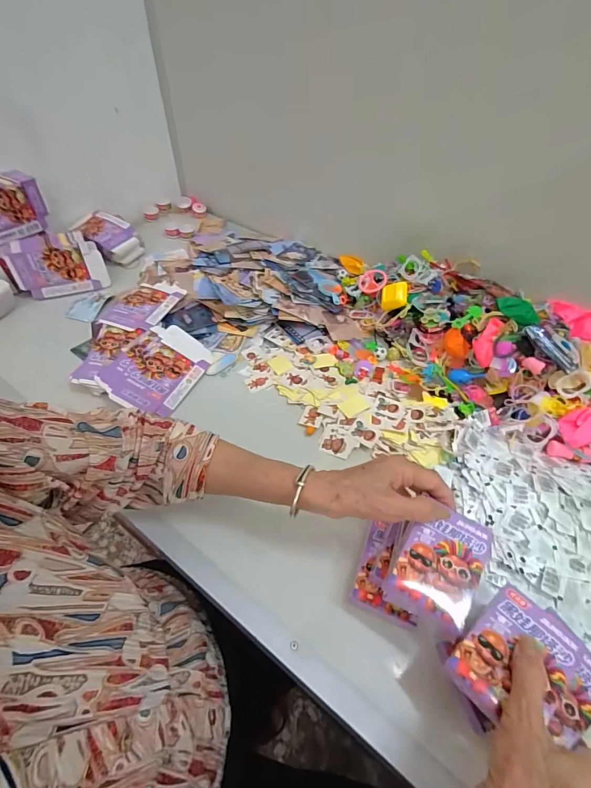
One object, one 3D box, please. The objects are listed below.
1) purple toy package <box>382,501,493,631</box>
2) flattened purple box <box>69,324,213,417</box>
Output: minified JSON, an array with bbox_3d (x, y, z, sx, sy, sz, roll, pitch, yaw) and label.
[{"bbox_3d":[0.126,0.147,0.329,0.066,0.009,0.097,25,59,22],"label":"purple toy package"},{"bbox_3d":[-0.231,-0.049,0.569,0.171,0.020,0.151,21,56,3],"label":"flattened purple box"}]

